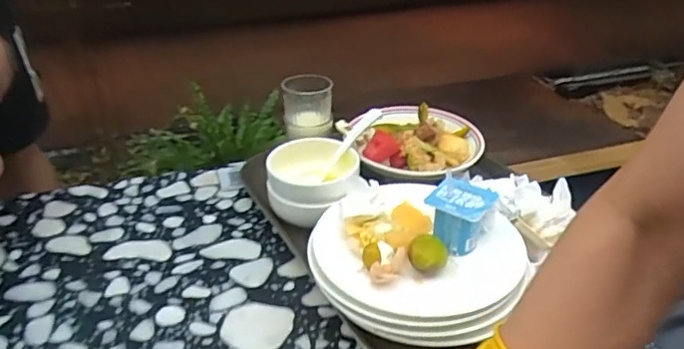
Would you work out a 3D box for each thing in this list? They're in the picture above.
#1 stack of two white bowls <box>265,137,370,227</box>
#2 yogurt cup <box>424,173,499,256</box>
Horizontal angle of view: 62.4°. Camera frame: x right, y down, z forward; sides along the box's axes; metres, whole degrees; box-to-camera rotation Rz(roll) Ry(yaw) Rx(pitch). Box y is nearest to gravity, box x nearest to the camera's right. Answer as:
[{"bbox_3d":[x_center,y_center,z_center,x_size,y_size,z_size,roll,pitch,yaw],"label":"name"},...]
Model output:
[{"bbox_3d":[-0.037,0.018,0.731,0.115,0.089,0.108,-5,33,-6],"label":"stack of two white bowls"},{"bbox_3d":[0.126,0.046,0.608,0.061,0.060,0.060,16,37,24],"label":"yogurt cup"}]

